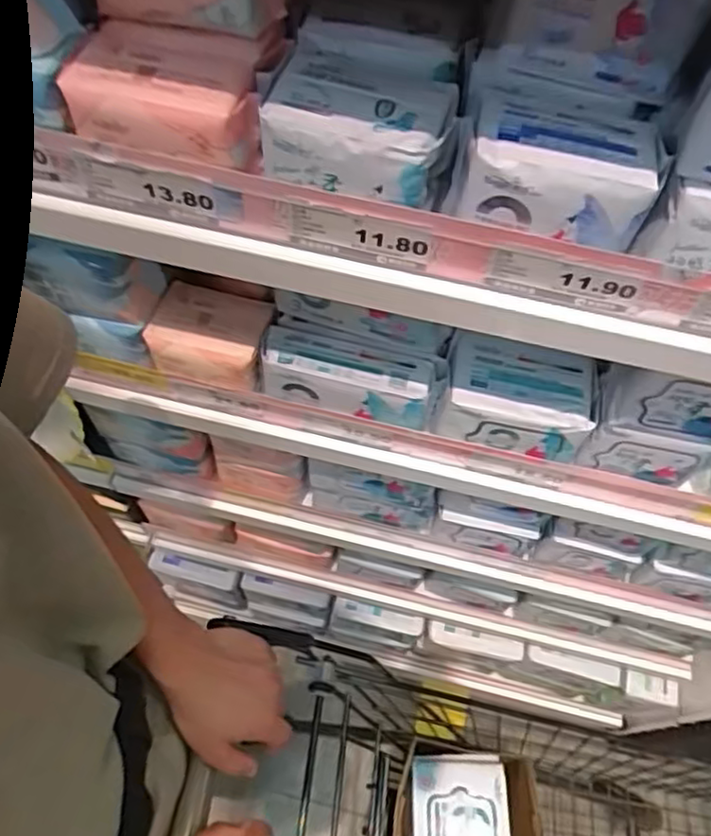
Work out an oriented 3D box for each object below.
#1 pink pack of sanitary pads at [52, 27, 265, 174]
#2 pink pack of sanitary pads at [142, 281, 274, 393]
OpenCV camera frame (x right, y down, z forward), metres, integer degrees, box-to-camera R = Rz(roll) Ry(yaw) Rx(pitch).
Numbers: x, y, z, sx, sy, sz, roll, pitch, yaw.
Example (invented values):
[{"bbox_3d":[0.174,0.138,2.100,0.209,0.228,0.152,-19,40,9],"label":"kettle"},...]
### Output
[{"bbox_3d":[-0.108,-0.191,0.387,0.105,0.043,0.068,11,61,2],"label":"pink pack of sanitary pads"},{"bbox_3d":[-0.133,-0.076,0.602,0.099,0.042,0.076,12,61,3],"label":"pink pack of sanitary pads"}]

